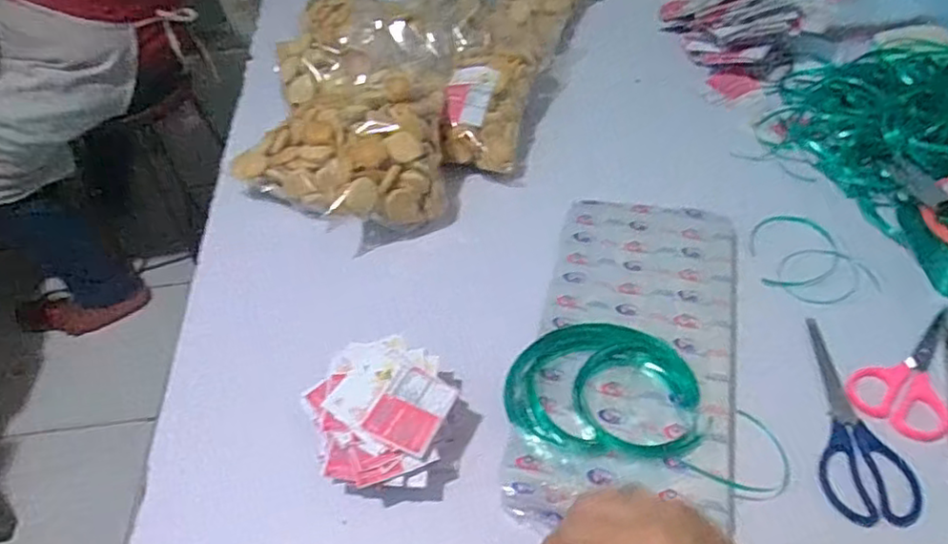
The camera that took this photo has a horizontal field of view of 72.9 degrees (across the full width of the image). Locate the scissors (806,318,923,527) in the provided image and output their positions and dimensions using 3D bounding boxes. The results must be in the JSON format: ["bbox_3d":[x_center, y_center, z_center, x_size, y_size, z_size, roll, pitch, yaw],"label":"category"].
[{"bbox_3d":[0.274,0.107,0.487,0.061,0.004,0.168,-6,48,0],"label":"scissors"}]

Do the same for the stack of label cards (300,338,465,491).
[{"bbox_3d":[-0.070,0.108,0.495,0.109,0.042,0.131,-18,49,-10],"label":"stack of label cards"}]

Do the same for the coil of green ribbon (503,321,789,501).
[{"bbox_3d":[0.130,0.099,0.493,0.207,0.029,0.114,10,50,14],"label":"coil of green ribbon"}]

